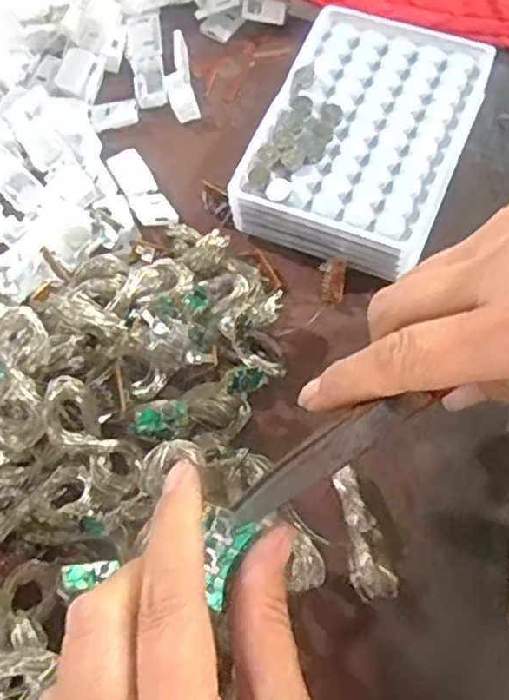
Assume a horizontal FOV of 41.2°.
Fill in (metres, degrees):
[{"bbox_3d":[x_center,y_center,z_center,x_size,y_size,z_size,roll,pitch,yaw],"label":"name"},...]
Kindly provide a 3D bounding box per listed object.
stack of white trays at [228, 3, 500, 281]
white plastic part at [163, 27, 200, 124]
[{"bbox_3d":[0.055,-0.109,0.347,0.096,0.027,0.132,21,71,12],"label":"stack of white trays"},{"bbox_3d":[-0.044,-0.157,0.389,0.016,0.011,0.055,-11,67,-1],"label":"white plastic part"}]

